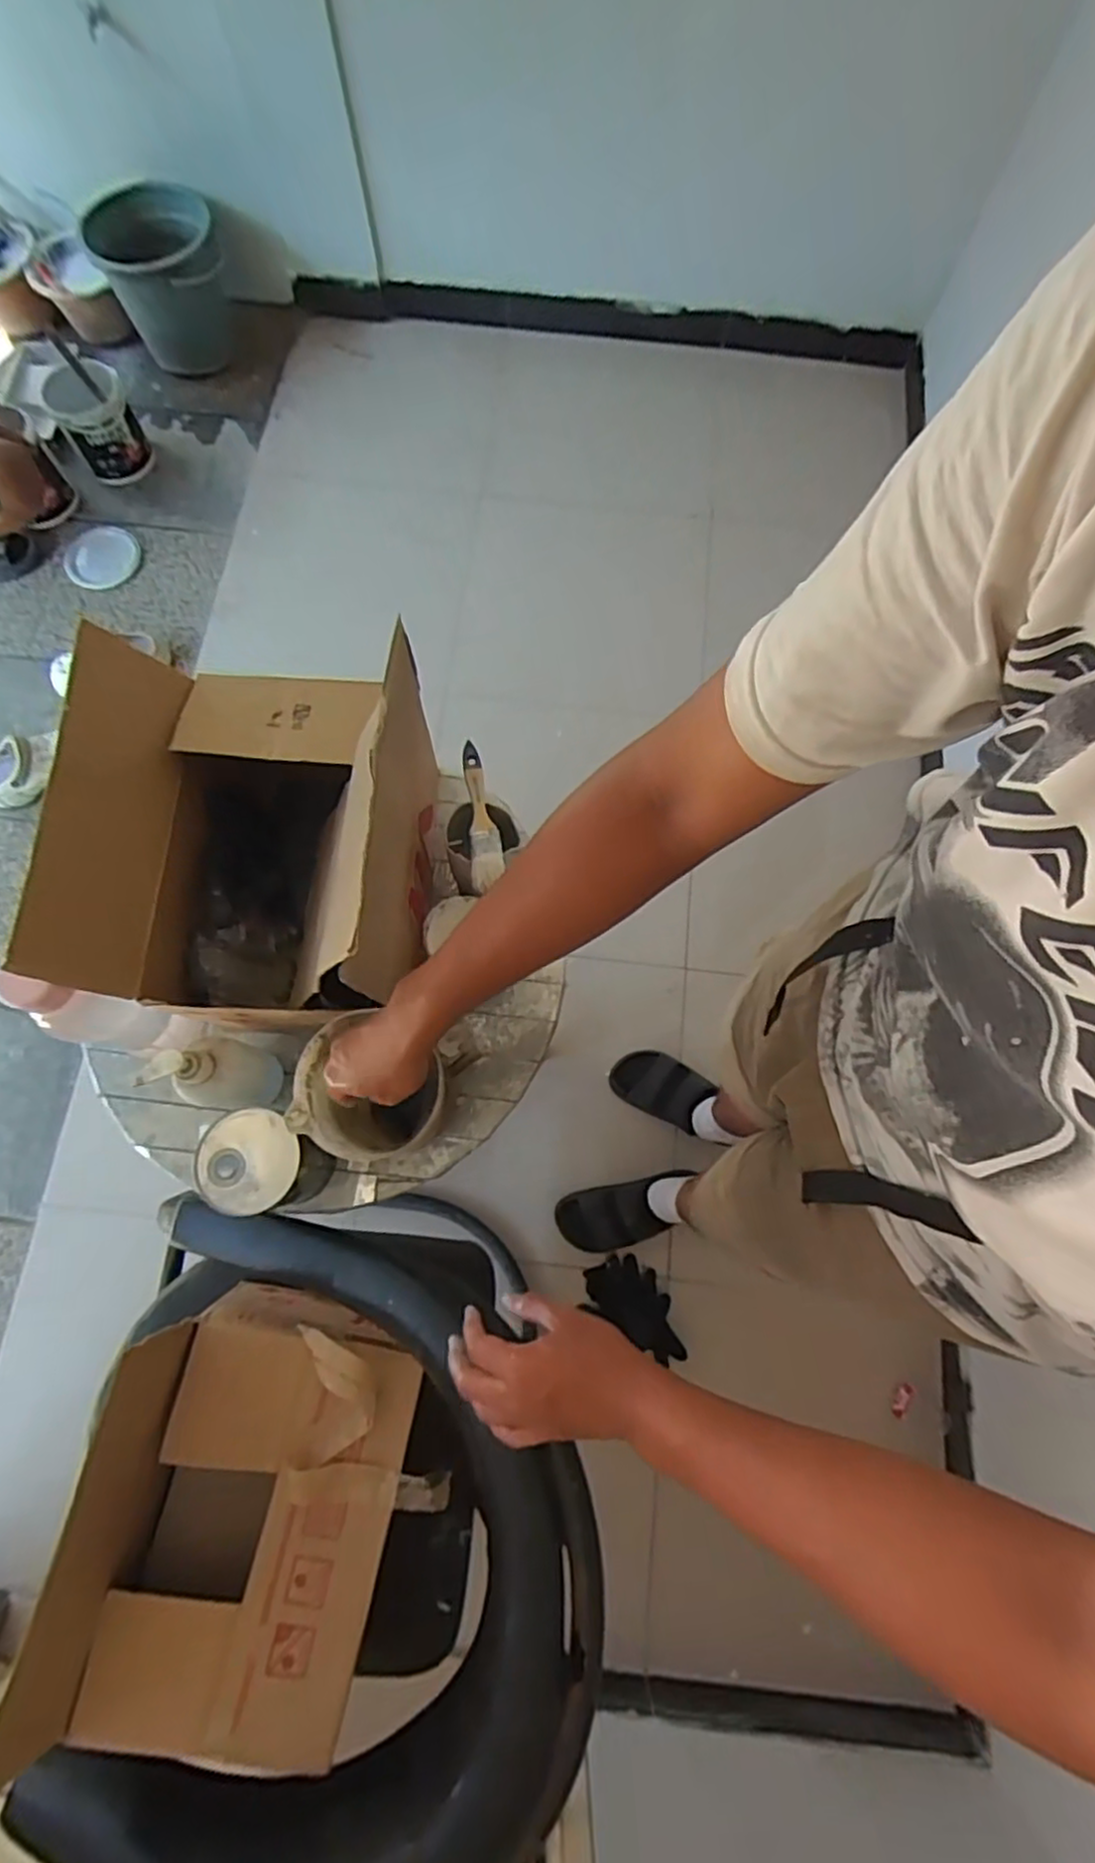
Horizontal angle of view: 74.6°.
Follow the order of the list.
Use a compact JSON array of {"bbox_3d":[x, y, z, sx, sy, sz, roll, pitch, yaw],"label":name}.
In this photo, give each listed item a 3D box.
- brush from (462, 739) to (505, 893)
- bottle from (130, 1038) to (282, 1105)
[{"bbox_3d":[-0.074,-0.131,0.809,0.036,0.021,0.172,-7,76,-3],"label":"brush"},{"bbox_3d":[-0.332,0.146,0.748,0.064,0.209,0.061,0,75,-1],"label":"bottle"}]

